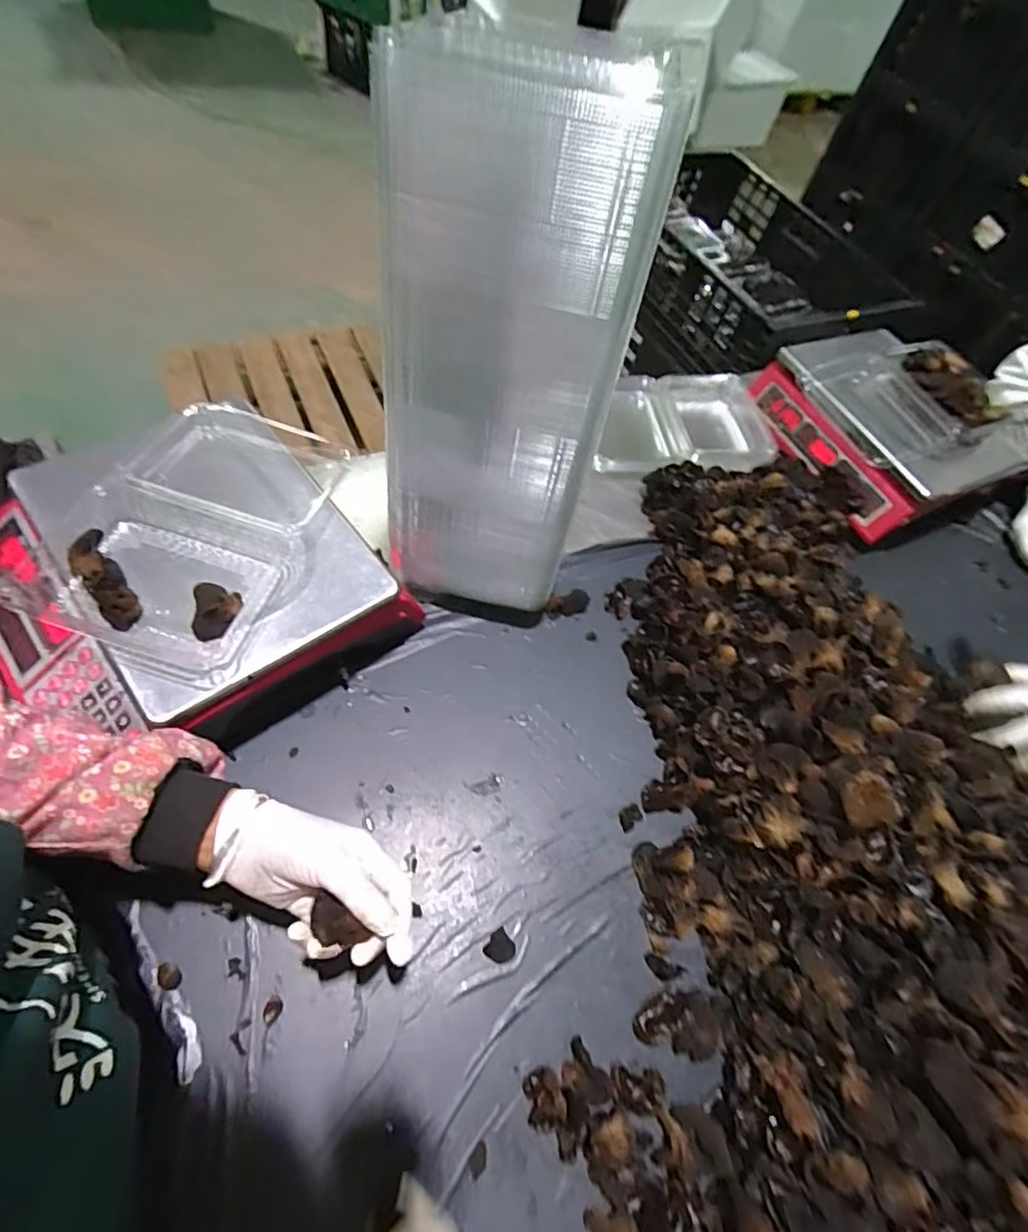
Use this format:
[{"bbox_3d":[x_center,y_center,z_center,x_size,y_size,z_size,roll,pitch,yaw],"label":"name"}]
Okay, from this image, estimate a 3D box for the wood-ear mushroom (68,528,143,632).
[{"bbox_3d":[-0.331,-0.031,0.462,0.029,0.033,0.088,-30,69,-25],"label":"wood-ear mushroom"}]

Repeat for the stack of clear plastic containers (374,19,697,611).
[{"bbox_3d":[-0.010,-0.184,0.465,0.174,0.415,0.122,15,58,-1],"label":"stack of clear plastic containers"}]

